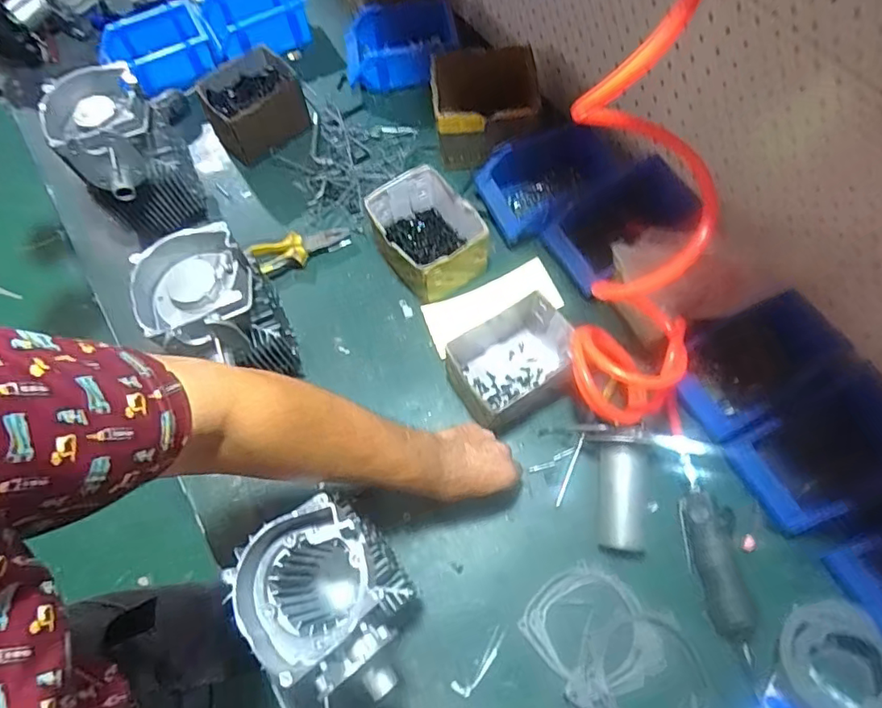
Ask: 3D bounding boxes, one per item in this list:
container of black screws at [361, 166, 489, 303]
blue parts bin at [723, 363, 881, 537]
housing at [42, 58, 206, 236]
[{"bbox_3d":[-0.018,-0.161,0.757,0.124,0.095,0.155,-26,70,-9],"label":"container of black screws"},{"bbox_3d":[0.442,0.104,0.621,0.182,0.073,0.127,-24,69,-8],"label":"blue parts bin"},{"bbox_3d":[-0.404,-0.247,0.731,0.134,0.188,0.176,-36,71,-13],"label":"housing"}]

